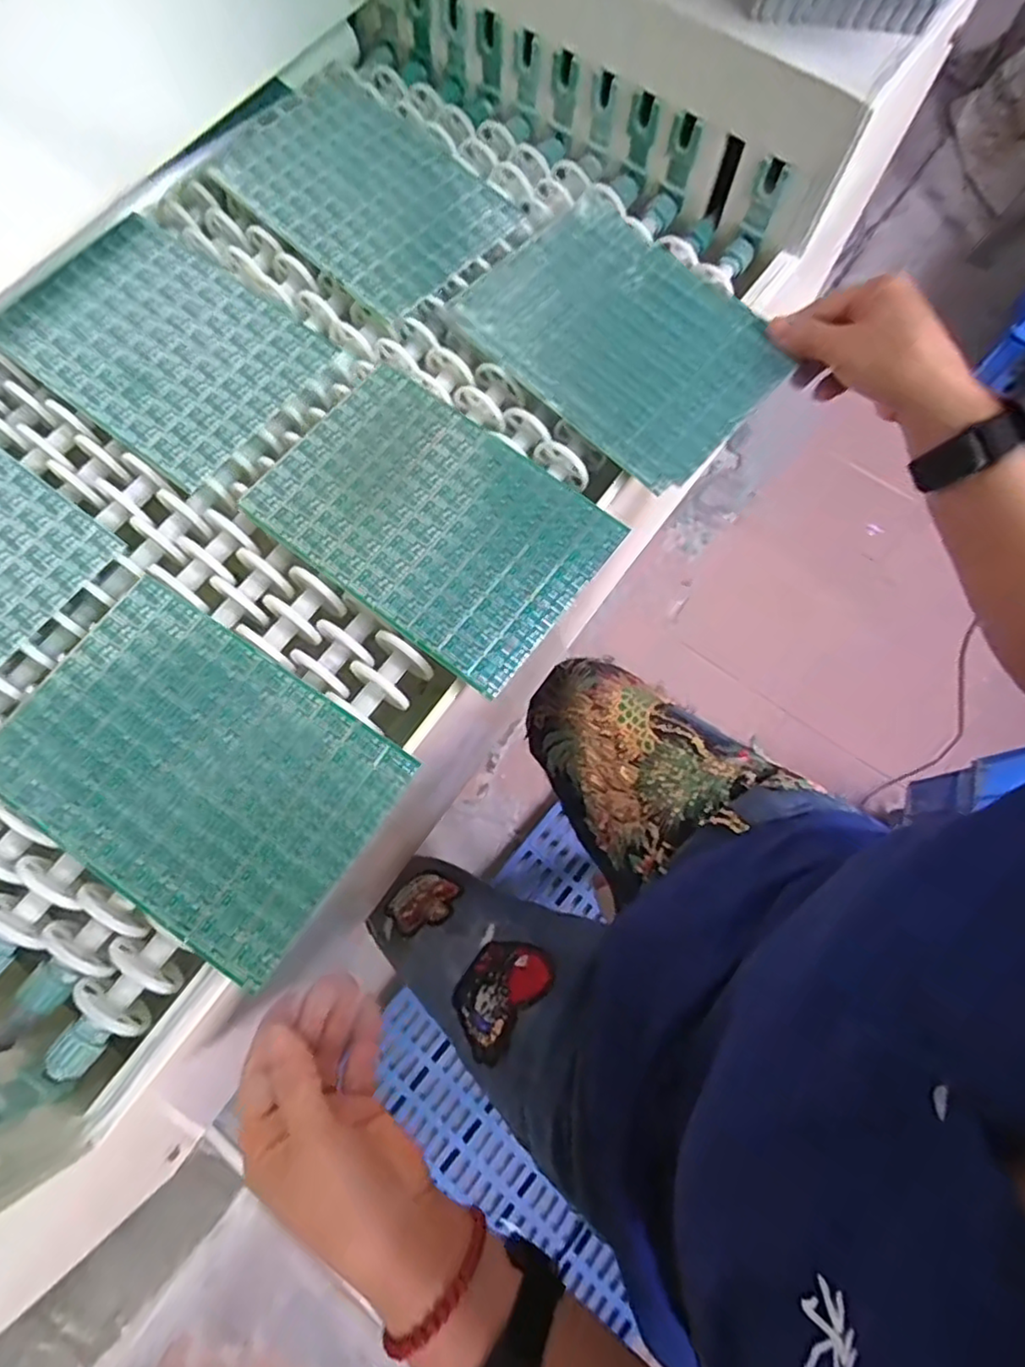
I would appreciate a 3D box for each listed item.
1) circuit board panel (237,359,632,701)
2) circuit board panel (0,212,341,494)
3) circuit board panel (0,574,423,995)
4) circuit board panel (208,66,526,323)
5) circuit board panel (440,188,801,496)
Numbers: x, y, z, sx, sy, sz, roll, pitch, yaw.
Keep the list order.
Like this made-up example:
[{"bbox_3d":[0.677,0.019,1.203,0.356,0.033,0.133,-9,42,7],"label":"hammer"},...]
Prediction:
[{"bbox_3d":[-0.048,-0.102,0.404,0.198,0.005,0.138,37,76,10],"label":"circuit board panel"},{"bbox_3d":[-0.238,-0.230,0.442,0.197,0.006,0.139,36,75,9],"label":"circuit board panel"},{"bbox_3d":[-0.171,0.045,0.357,0.198,0.005,0.139,33,75,9],"label":"circuit board panel"},{"bbox_3d":[-0.113,-0.373,0.491,0.221,0.010,0.148,42,77,11],"label":"circuit board panel"},{"bbox_3d":[0.077,-0.241,0.452,0.203,0.010,0.155,44,78,10],"label":"circuit board panel"}]

